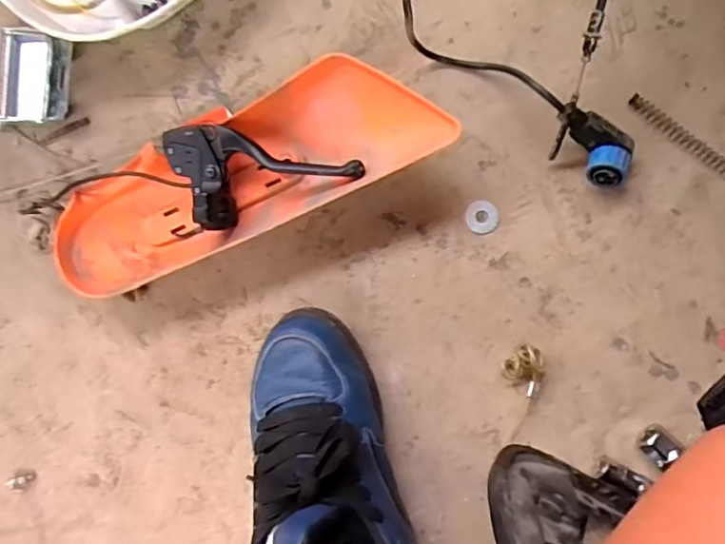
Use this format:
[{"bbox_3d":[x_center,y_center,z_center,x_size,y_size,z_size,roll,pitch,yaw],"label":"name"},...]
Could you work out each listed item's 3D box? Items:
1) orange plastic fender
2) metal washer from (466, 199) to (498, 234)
[{"bbox_3d":[-0.104,-0.081,0.479,0.334,0.066,0.110,-22,86,7],"label":"orange plastic fender"},{"bbox_3d":[0.101,-0.047,0.487,0.026,0.004,0.028,-16,86,7],"label":"metal washer"}]

